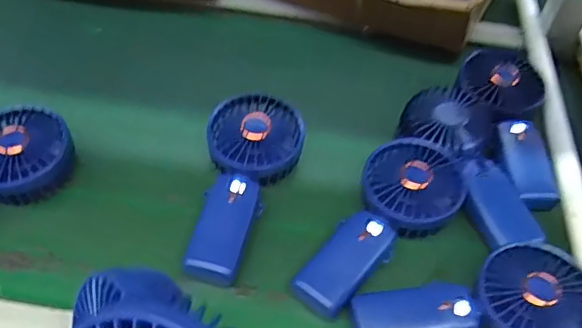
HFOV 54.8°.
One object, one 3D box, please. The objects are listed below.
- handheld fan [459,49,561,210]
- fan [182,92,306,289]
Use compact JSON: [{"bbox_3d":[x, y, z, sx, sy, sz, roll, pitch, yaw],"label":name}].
[{"bbox_3d":[0.214,-0.041,0.552,0.085,0.032,0.166,8,55,2],"label":"handheld fan"},{"bbox_3d":[-0.044,0.015,0.494,0.088,0.035,0.183,13,53,4],"label":"fan"}]

